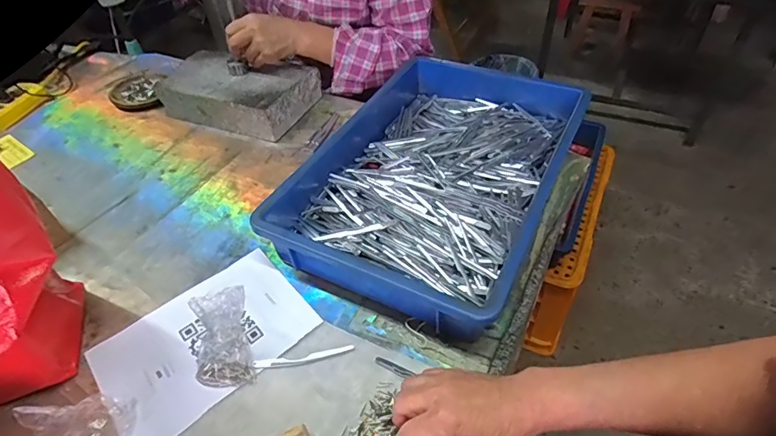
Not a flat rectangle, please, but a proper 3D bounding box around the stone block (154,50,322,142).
[{"bbox_3d":[-0.259,-0.219,0.800,0.239,0.068,0.145,14,47,16],"label":"stone block"}]

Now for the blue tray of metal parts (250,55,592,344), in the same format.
[{"bbox_3d":[0.053,-0.064,0.623,0.318,0.077,0.422,19,49,20],"label":"blue tray of metal parts"}]

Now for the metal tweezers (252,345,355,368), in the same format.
[{"bbox_3d":[-0.087,0.146,0.475,0.102,0.005,0.010,-9,45,-6],"label":"metal tweezers"}]

